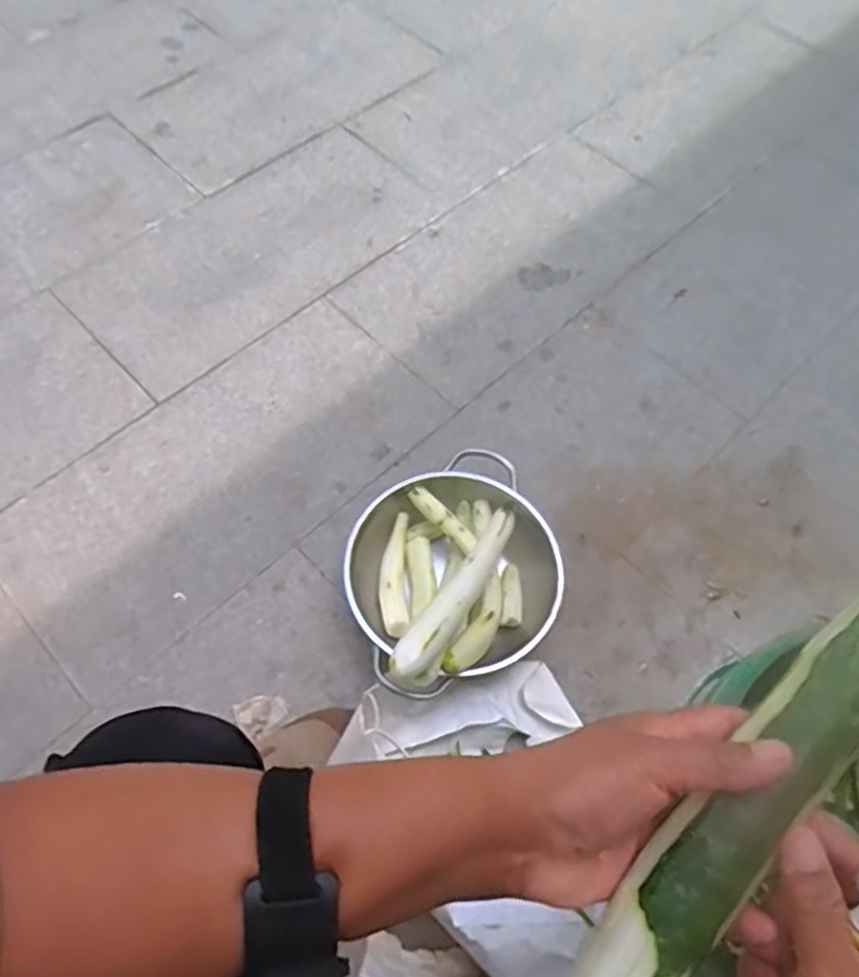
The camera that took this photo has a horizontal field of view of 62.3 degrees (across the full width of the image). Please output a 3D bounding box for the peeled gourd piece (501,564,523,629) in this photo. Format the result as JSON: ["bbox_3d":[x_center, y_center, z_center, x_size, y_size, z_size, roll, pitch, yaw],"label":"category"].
[{"bbox_3d":[0.097,0.126,0.834,0.024,0.022,0.080,3,50,4],"label":"peeled gourd piece"}]

